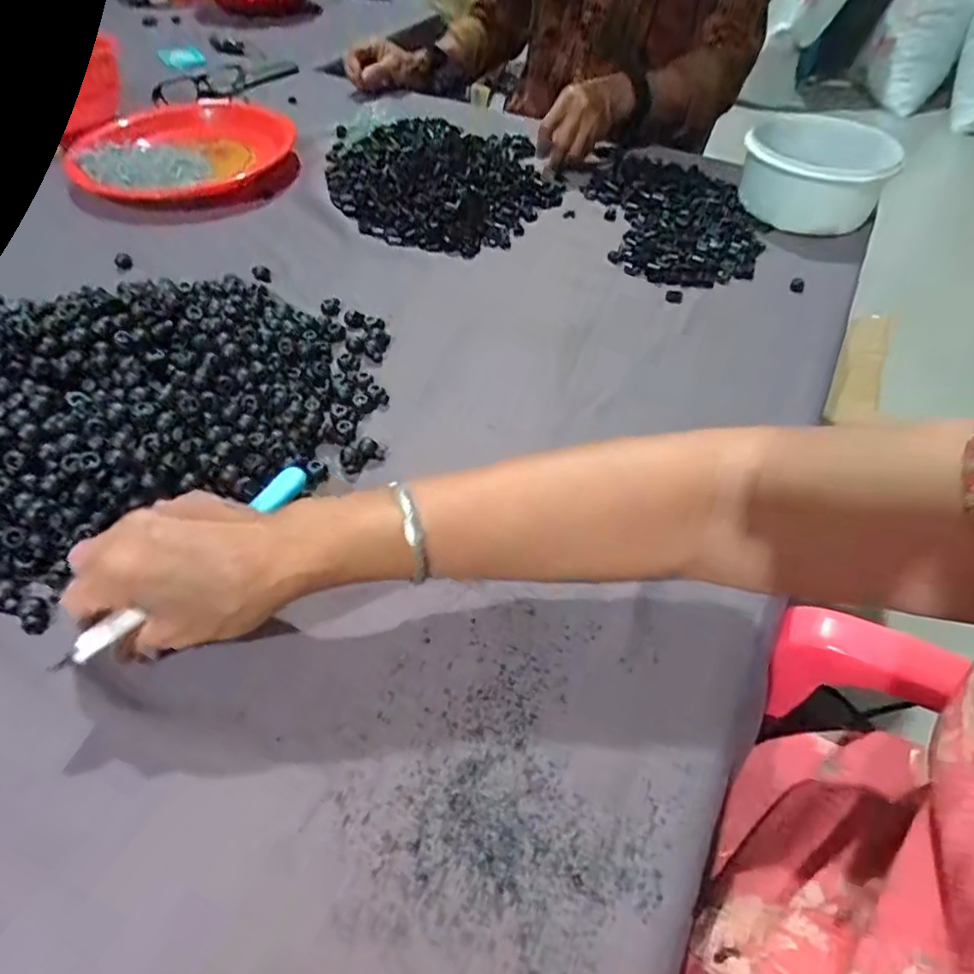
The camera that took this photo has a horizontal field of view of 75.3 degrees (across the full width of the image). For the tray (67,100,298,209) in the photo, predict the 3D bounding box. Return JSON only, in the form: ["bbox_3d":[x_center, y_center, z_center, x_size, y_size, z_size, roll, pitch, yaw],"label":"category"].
[{"bbox_3d":[-0.364,-0.408,0.766,0.252,0.050,0.167,-7,49,-8],"label":"tray"}]

